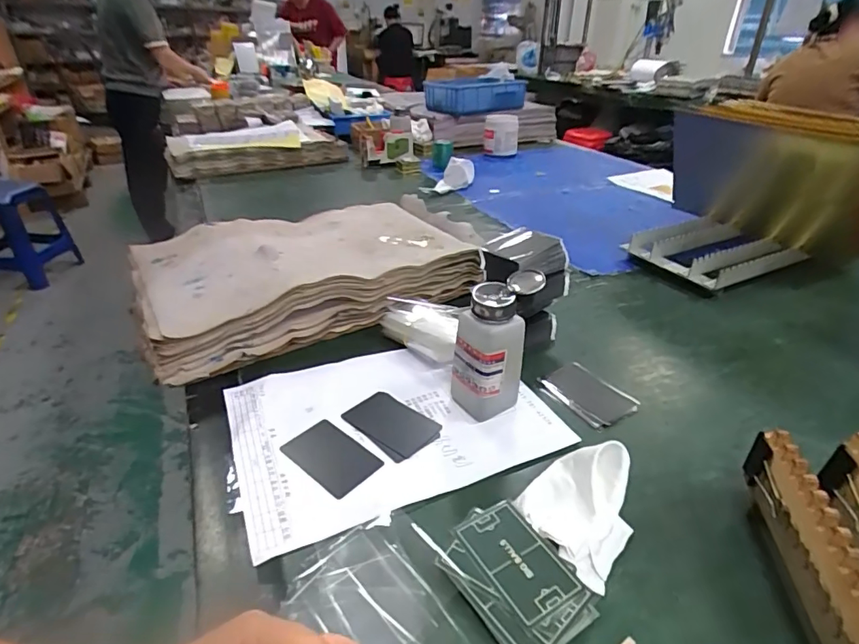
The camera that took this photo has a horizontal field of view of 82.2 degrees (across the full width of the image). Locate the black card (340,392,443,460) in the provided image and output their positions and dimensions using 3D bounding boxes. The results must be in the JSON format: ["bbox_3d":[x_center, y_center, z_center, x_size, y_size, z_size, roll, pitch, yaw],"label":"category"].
[{"bbox_3d":[-0.037,0.098,0.485,0.089,0.004,0.055,21,36,34],"label":"black card"}]

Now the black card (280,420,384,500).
[{"bbox_3d":[-0.089,0.122,0.447,0.087,0.004,0.054,23,36,35],"label":"black card"}]

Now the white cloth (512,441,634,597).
[{"bbox_3d":[0.118,0.136,0.380,0.090,0.046,0.083,-26,40,-38],"label":"white cloth"}]

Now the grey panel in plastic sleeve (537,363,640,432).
[{"bbox_3d":[0.164,0.075,0.517,0.063,0.005,0.090,-24,38,-35],"label":"grey panel in plastic sleeve"}]

